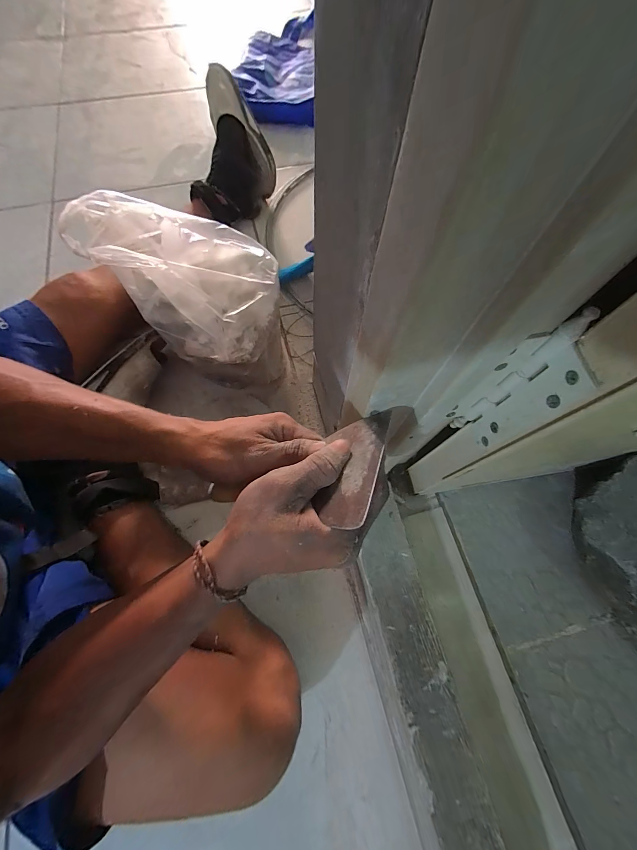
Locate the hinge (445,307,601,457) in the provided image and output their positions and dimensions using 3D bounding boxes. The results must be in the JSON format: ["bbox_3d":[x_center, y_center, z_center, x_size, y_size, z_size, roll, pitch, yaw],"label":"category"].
[{"bbox_3d":[0.134,-0.019,0.220,0.018,0.134,0.047,-41,75,-15],"label":"hinge"}]

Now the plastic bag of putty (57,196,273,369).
[{"bbox_3d":[-0.185,-0.205,0.415,0.245,0.105,0.203,11,69,3],"label":"plastic bag of putty"}]

